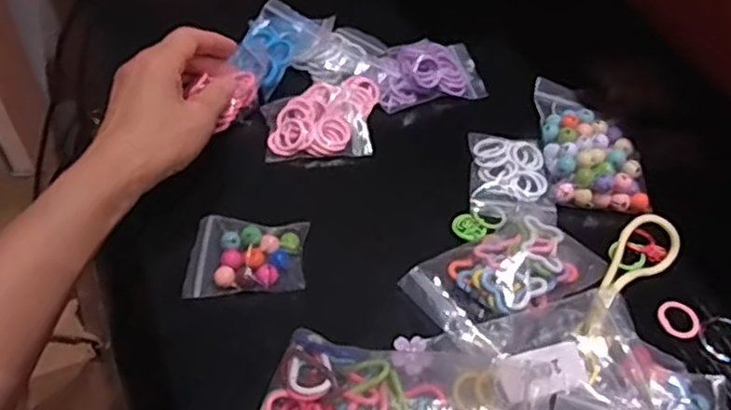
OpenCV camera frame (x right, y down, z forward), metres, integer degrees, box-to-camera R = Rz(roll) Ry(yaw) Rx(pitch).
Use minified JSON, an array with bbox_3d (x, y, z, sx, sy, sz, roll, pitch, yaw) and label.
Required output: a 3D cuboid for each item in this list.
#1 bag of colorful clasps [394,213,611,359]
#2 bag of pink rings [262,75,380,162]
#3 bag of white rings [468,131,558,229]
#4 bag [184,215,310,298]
[{"bbox_3d":[0.092,0.042,0.427,0.118,0.023,0.072,-28,61,-23],"label":"bag of colorful clasps"},{"bbox_3d":[-0.032,-0.066,0.510,0.085,0.017,0.067,-3,54,-7],"label":"bag of pink rings"},{"bbox_3d":[0.104,-0.020,0.486,0.058,0.009,0.083,3,54,-2],"label":"bag of white rings"},{"bbox_3d":[-0.075,0.033,0.431,0.072,0.009,0.055,5,54,-1],"label":"bag"}]

